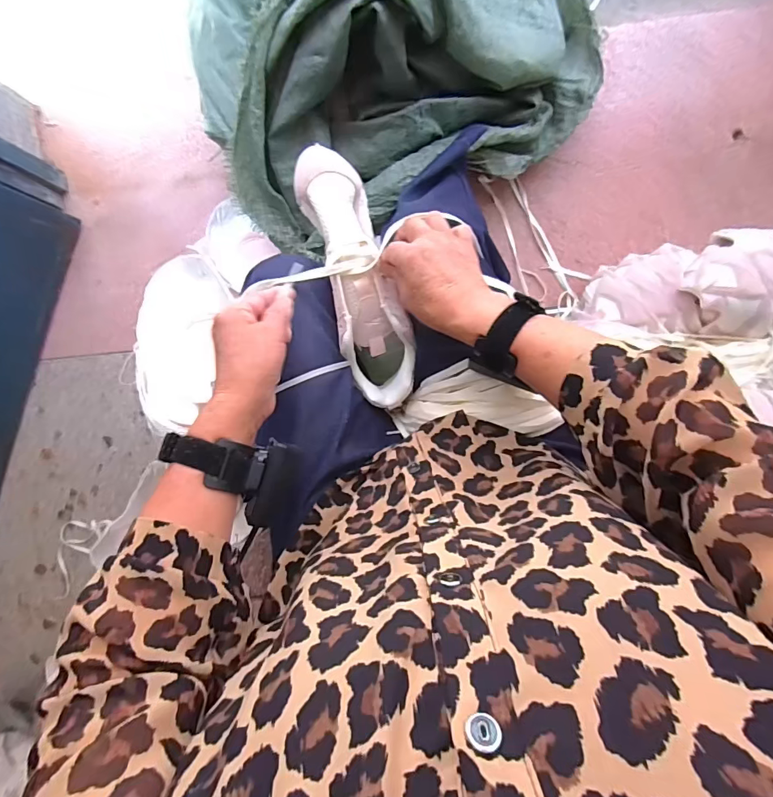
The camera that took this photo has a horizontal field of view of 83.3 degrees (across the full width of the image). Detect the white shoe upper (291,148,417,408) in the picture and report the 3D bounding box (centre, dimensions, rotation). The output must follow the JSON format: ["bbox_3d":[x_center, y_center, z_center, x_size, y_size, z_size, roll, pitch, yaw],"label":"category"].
[{"bbox_3d":[-0.026,-0.118,0.447,0.068,0.076,0.253,-16,106,3],"label":"white shoe upper"}]

